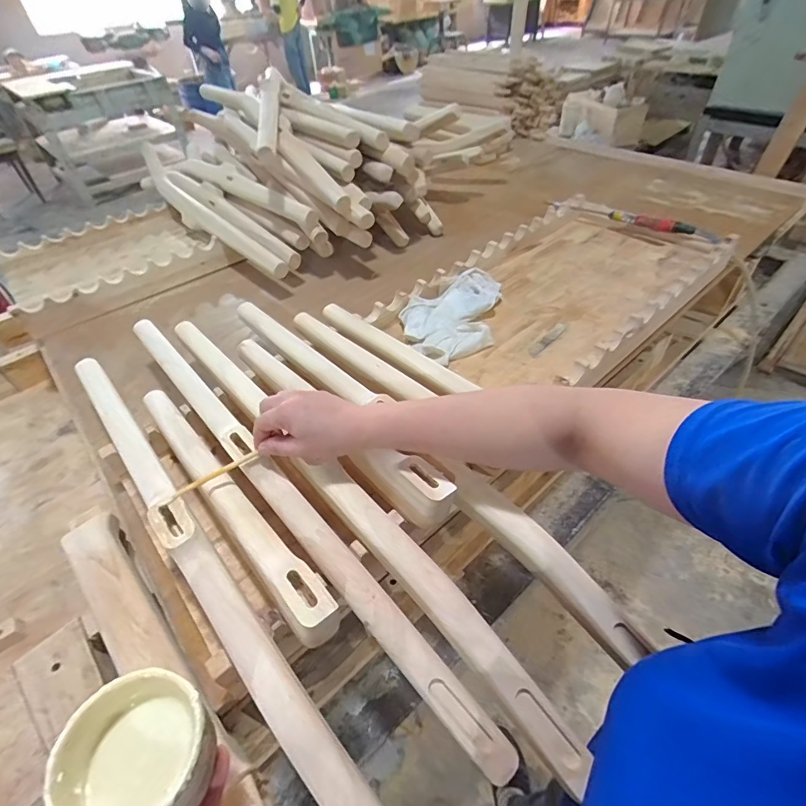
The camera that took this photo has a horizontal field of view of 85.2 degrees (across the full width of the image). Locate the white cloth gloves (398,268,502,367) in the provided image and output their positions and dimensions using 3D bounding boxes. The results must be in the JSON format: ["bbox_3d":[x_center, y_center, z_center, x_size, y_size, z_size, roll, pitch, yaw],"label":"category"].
[{"bbox_3d":[0.081,-0.156,0.771,0.161,0.035,0.250,10,48,14],"label":"white cloth gloves"}]

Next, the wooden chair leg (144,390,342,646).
[{"bbox_3d":[-0.201,0.084,0.467,0.038,0.033,0.423,-35,53,-26],"label":"wooden chair leg"}]

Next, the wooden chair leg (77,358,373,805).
[{"bbox_3d":[-0.219,0.149,0.454,0.031,0.084,0.737,-34,53,-26],"label":"wooden chair leg"}]

